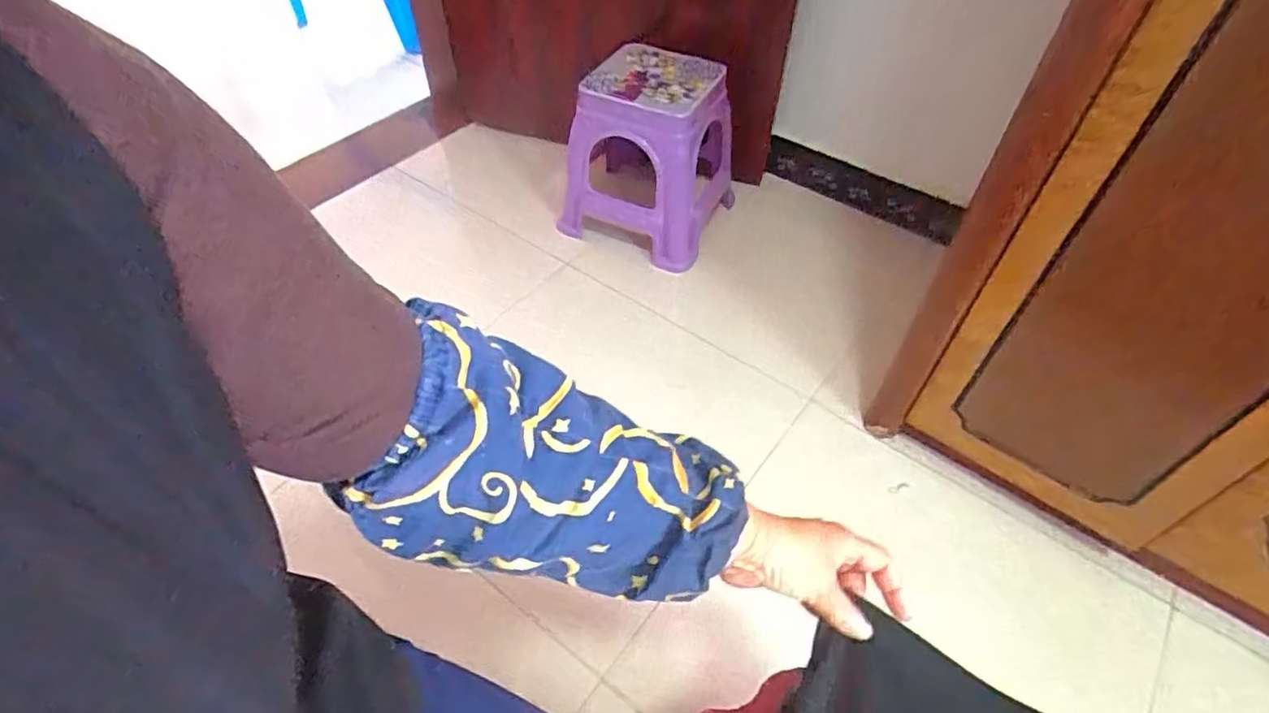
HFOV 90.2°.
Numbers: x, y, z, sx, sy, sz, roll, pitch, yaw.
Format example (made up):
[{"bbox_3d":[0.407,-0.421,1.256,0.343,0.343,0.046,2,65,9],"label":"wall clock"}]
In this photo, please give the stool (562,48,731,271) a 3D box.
[{"bbox_3d":[0.038,-0.455,1.410,0.346,0.381,0.335,15,51,10],"label":"stool"}]

